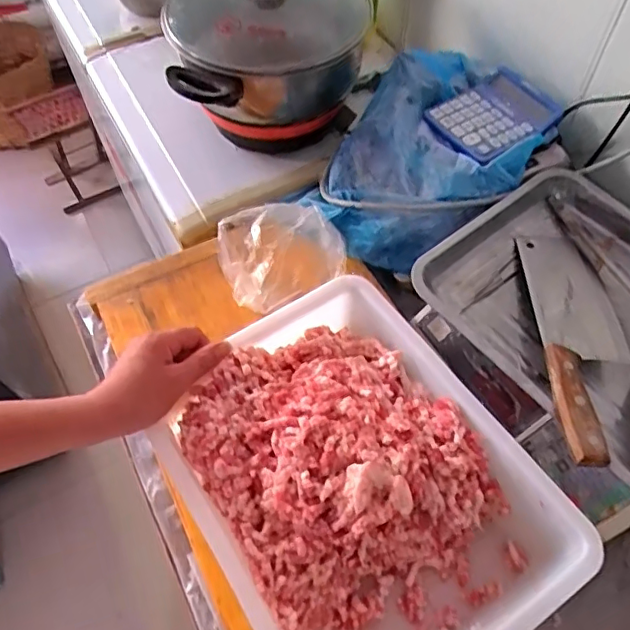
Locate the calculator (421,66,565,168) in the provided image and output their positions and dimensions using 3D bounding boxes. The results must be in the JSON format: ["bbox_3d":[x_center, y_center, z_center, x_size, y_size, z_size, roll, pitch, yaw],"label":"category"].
[{"bbox_3d":[0.236,-0.263,0.735,0.136,0.019,0.119,-34,65,-11],"label":"calculator"}]

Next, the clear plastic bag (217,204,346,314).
[{"bbox_3d":[-0.044,-0.085,0.736,0.154,0.070,0.134,-27,62,-14],"label":"clear plastic bag"}]

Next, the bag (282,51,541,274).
[{"bbox_3d":[0.159,-0.217,0.778,0.302,0.143,0.252,-35,64,-18],"label":"bag"}]

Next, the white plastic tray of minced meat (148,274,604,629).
[{"bbox_3d":[0.038,0.166,0.554,0.279,0.147,0.362,-31,63,-16],"label":"white plastic tray of minced meat"}]

